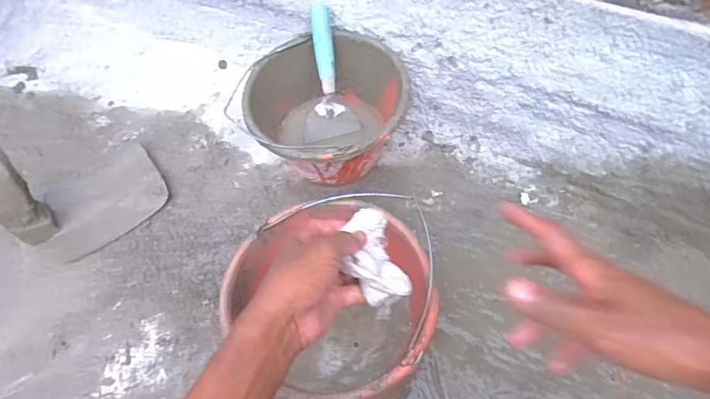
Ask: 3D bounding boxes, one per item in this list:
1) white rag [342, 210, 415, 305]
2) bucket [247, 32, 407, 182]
[{"bbox_3d":[0.018,0.055,0.457,0.053,0.039,0.091,-10,60,-2],"label":"white rag"},{"bbox_3d":[-0.040,-0.122,0.773,0.235,0.175,0.242,0,55,1],"label":"bucket"}]

